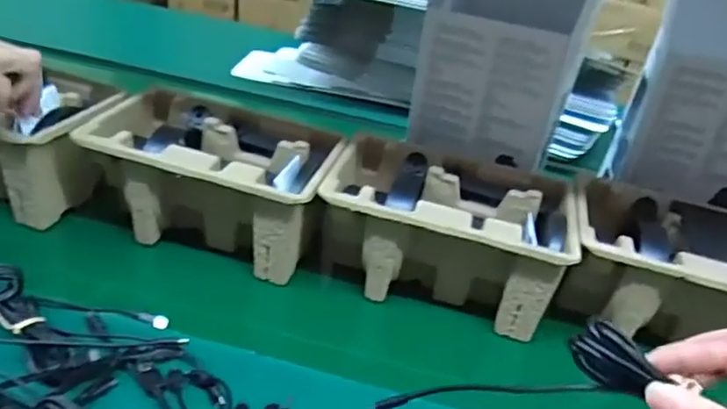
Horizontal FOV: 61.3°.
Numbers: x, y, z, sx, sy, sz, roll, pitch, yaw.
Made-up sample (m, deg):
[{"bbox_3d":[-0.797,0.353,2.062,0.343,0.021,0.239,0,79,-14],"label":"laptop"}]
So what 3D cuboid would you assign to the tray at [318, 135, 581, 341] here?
[{"bbox_3d":[0.079,0.029,0.589,0.219,0.111,0.143,12,28,11],"label":"tray"}]

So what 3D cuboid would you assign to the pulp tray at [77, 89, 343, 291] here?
[{"bbox_3d":[-0.146,-0.021,0.611,0.228,0.113,0.140,9,28,6],"label":"pulp tray"}]

